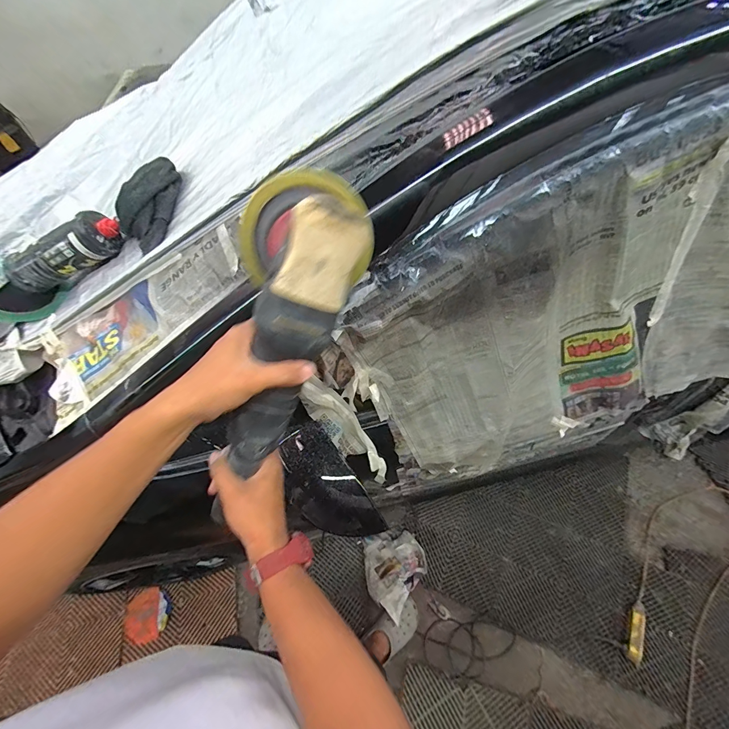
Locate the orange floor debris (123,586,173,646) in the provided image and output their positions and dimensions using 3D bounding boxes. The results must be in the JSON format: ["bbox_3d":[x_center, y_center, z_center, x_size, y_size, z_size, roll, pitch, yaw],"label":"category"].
[{"bbox_3d":[-0.786,0.911,1.273,0.153,0.031,0.154,-1,58,2],"label":"orange floor debris"}]

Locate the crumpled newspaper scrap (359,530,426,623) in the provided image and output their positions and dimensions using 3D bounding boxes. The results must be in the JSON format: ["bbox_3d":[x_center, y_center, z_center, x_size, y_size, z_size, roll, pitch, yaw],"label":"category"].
[{"bbox_3d":[0.120,0.772,1.311,0.223,0.095,0.276,-9,57,-2],"label":"crumpled newspaper scrap"}]

